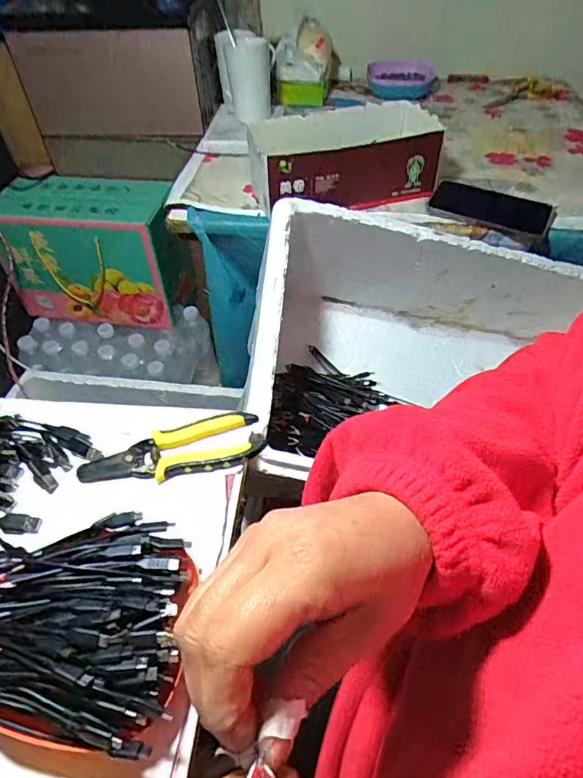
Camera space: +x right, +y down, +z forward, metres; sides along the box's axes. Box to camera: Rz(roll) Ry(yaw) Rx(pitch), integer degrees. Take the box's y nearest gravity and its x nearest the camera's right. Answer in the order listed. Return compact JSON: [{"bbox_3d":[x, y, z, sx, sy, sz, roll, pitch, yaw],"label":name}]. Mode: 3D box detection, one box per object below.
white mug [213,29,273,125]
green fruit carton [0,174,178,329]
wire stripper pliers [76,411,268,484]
[{"bbox_3d":[-0.084,-0.567,0.909,0.093,0.123,0.102,-7,49,-5],"label":"white mug"},{"bbox_3d":[-0.384,-0.272,1.001,0.321,0.229,0.160,6,49,6],"label":"green fruit carton"},{"bbox_3d":[-0.112,0.058,0.474,0.169,0.015,0.055,-10,49,-8],"label":"wire stripper pliers"}]

